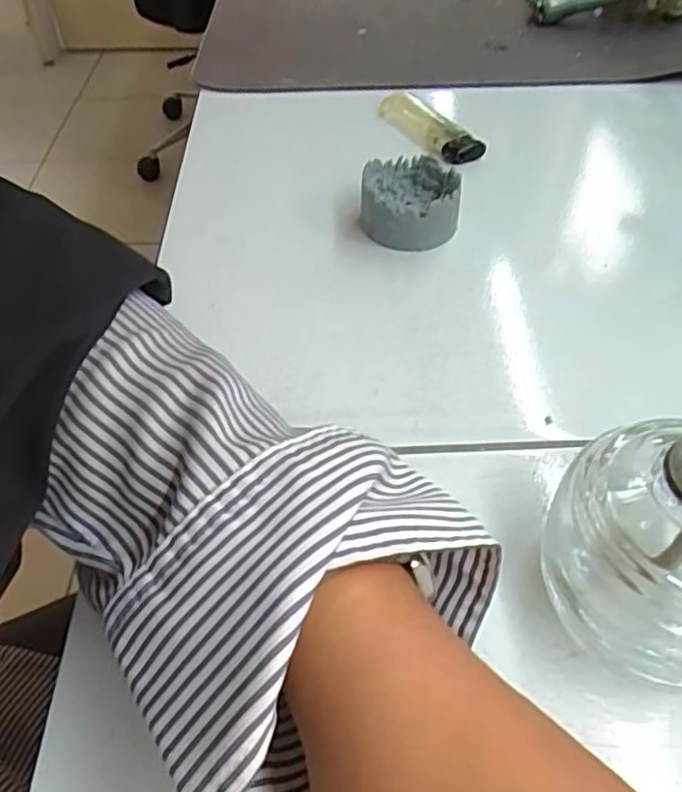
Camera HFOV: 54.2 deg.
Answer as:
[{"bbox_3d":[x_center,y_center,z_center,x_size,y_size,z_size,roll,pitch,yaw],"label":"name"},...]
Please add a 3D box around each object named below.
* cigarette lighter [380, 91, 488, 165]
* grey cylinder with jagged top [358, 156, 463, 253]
[{"bbox_3d":[0.054,-0.165,0.408,0.026,0.018,0.082,-28,53,-22],"label":"cigarette lighter"},{"bbox_3d":[0.035,-0.098,0.338,0.049,0.027,0.048,6,49,6],"label":"grey cylinder with jagged top"}]

